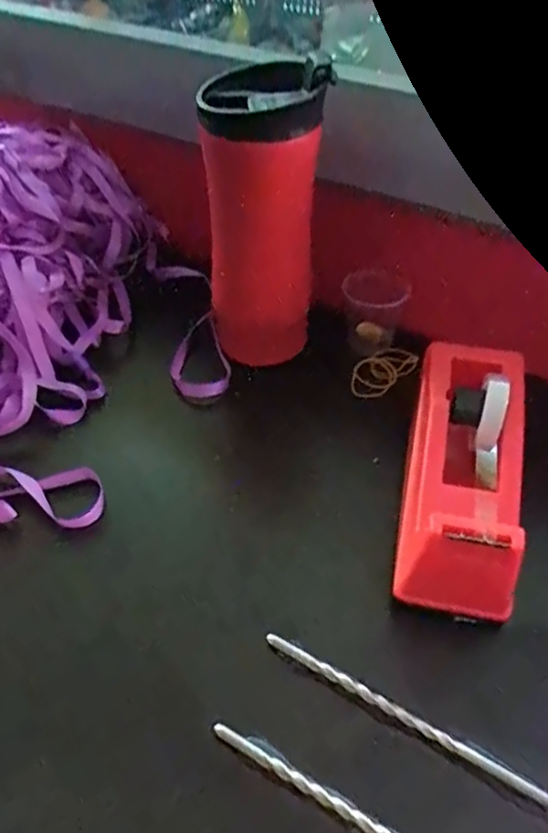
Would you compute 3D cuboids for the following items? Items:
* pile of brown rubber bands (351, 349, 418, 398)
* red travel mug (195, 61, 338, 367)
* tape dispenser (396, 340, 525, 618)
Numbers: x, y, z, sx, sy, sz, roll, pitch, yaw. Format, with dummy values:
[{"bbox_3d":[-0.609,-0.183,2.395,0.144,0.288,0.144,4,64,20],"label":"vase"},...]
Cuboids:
[{"bbox_3d":[0.081,-0.034,0.462,0.053,0.009,0.029,-39,77,-6],"label":"pile of brown rubber bands"},{"bbox_3d":[-0.009,-0.132,0.422,0.074,0.190,0.073,2,47,2],"label":"red travel mug"},{"bbox_3d":[0.107,0.028,0.344,0.062,0.065,0.156,9,47,8],"label":"tape dispenser"}]

